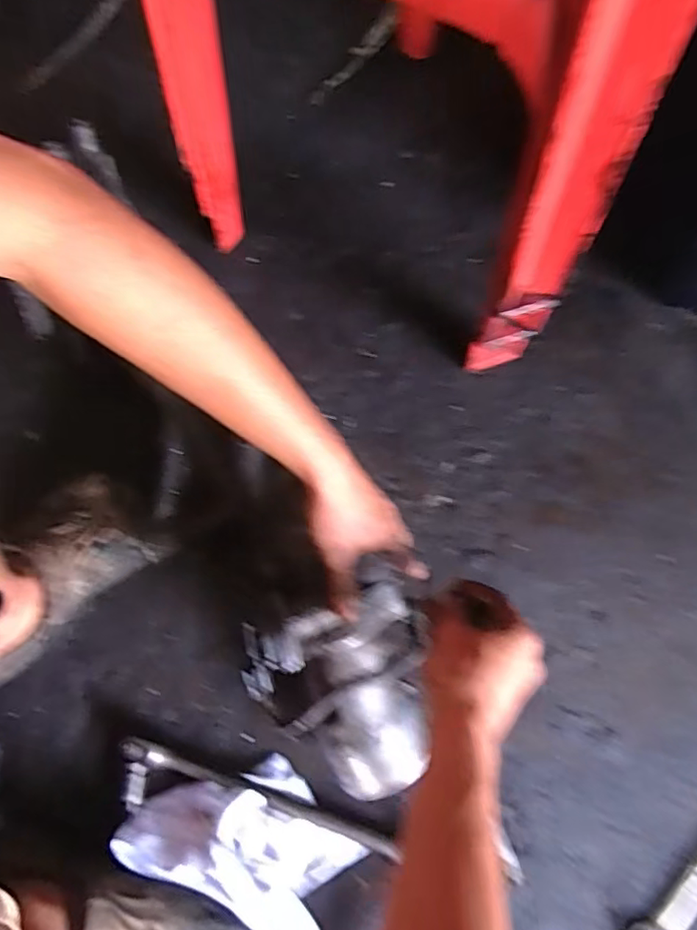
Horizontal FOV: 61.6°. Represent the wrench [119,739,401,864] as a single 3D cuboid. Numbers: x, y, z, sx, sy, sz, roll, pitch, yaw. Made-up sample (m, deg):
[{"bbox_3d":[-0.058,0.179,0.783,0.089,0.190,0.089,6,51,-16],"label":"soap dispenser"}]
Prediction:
[{"bbox_3d":[-0.090,0.322,0.539,0.297,0.025,0.054,17,73,5],"label":"wrench"}]

